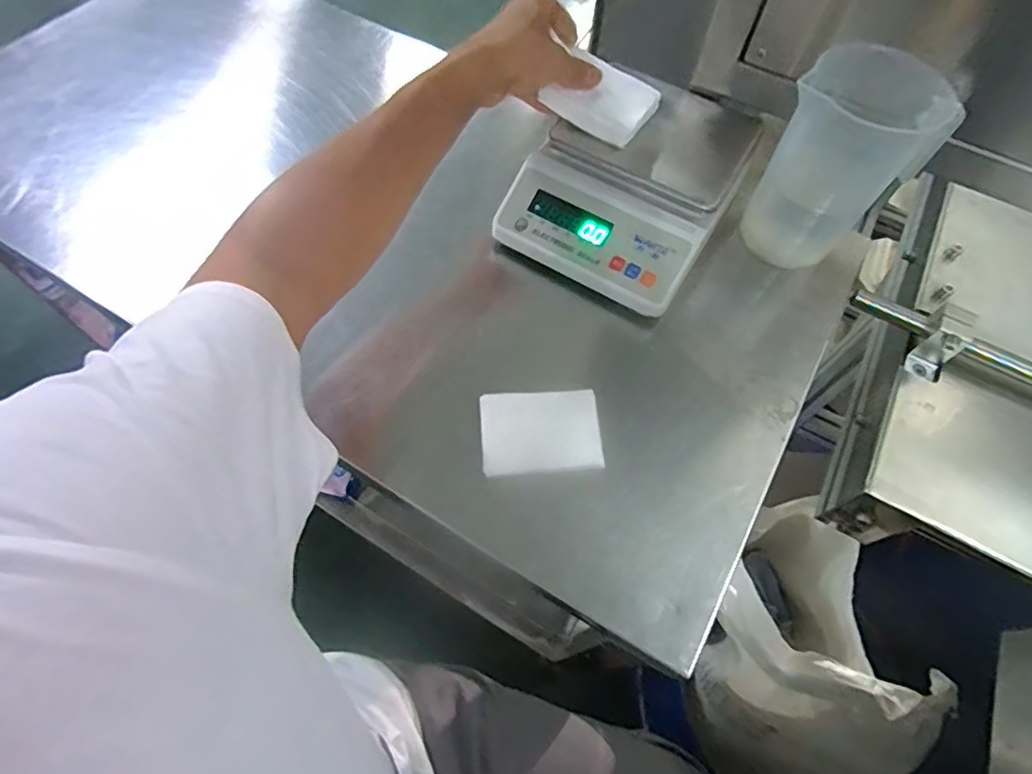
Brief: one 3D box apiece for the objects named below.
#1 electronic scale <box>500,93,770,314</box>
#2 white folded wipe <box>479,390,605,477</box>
[{"bbox_3d":[0.119,-0.208,0.581,0.189,0.068,0.242,30,65,13],"label":"electronic scale"},{"bbox_3d":[0.021,0.037,0.494,0.100,0.014,0.070,-4,62,-4],"label":"white folded wipe"}]

